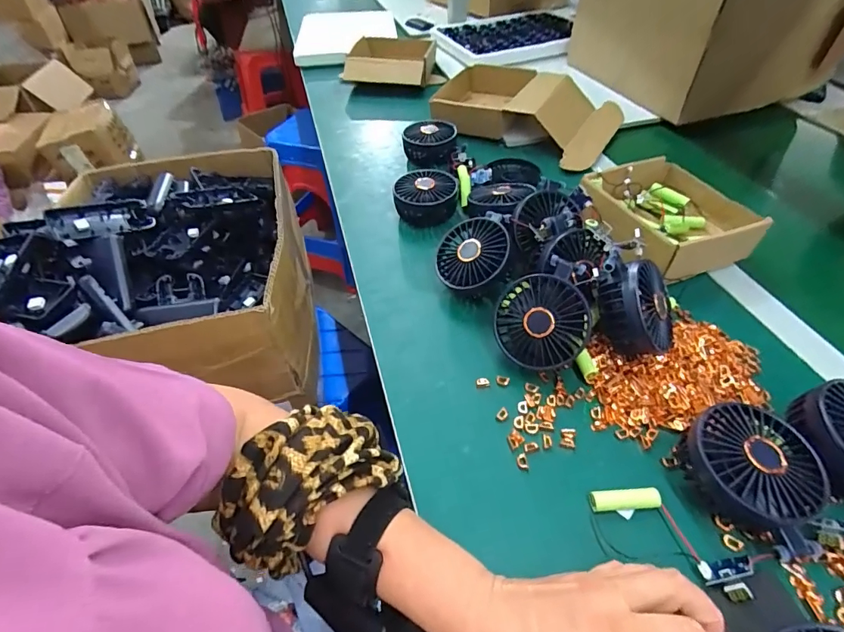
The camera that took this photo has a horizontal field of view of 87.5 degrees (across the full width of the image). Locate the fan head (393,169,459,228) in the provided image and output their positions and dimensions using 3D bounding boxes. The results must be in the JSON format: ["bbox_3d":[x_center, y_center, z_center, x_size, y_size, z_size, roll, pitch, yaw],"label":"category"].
[{"bbox_3d":[0.007,-0.162,0.611,0.086,0.050,0.086,-2,46,1],"label":"fan head"}]

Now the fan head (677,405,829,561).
[{"bbox_3d":[0.244,0.117,0.320,0.080,0.047,0.097,-12,47,-9],"label":"fan head"}]

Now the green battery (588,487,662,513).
[{"bbox_3d":[0.155,0.142,0.340,0.052,0.014,0.014,-3,46,0],"label":"green battery"}]

